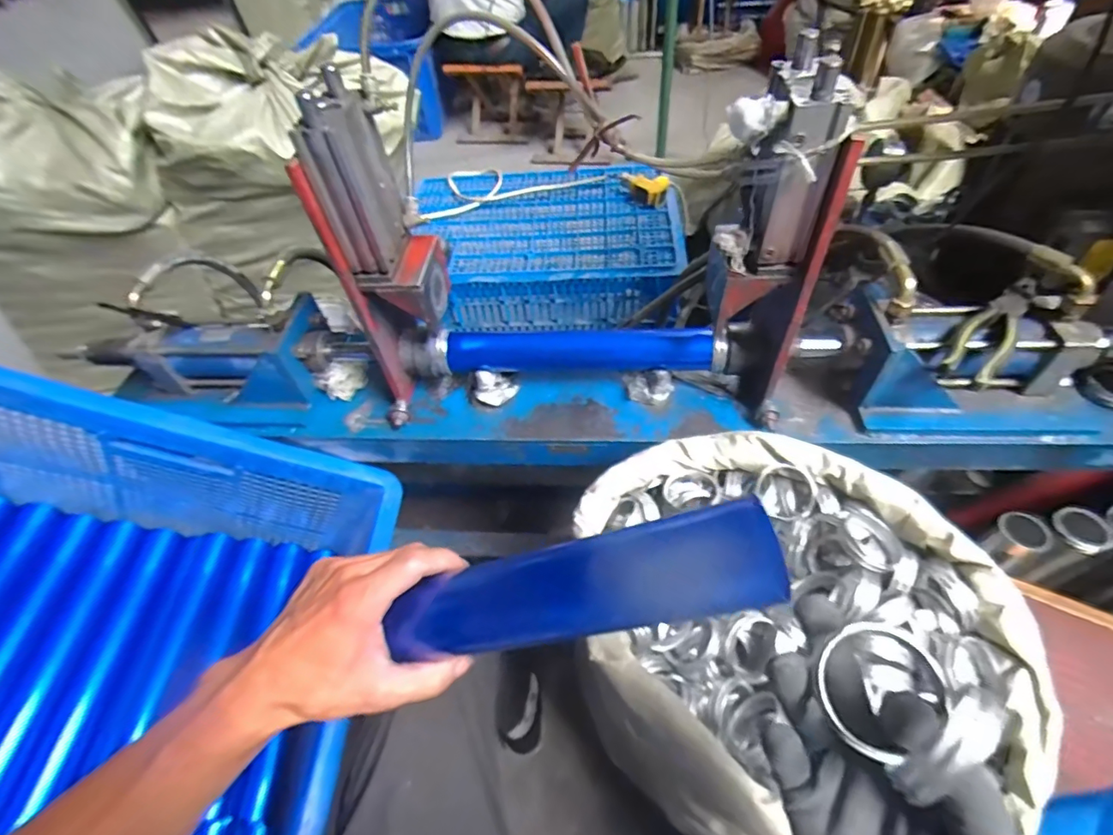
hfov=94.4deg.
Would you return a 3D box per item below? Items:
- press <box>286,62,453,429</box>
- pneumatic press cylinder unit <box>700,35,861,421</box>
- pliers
[{"bbox_3d":[-0.175,-0.154,0.557,0.078,0.349,0.118,3,52,8],"label":"press"},{"bbox_3d":[0.212,-0.146,0.517,0.101,0.341,0.090,19,56,20],"label":"pneumatic press cylinder unit"},{"bbox_3d":[0.480,-0.101,0.563,0.044,0.016,0.192,34,62,28],"label":"pliers"}]

